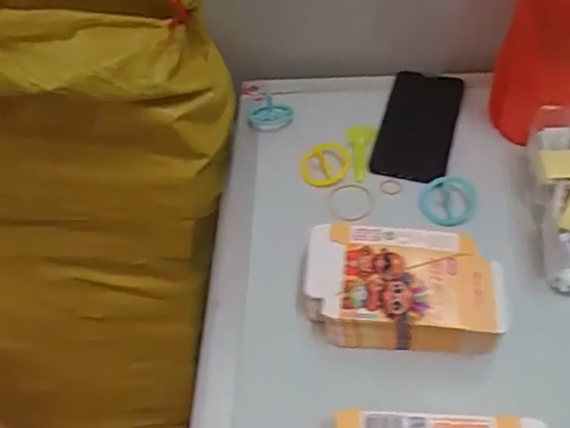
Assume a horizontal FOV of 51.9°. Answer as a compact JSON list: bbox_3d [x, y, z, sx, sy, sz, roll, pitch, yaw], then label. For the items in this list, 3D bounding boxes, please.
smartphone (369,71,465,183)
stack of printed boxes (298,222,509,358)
[{"bbox_3d":[0.140,-0.095,0.612,0.074,0.009,0.156,11,53,14],"label":"smartphone"},{"bbox_3d":[0.091,0.059,0.463,0.143,0.052,0.083,3,51,8],"label":"stack of printed boxes"}]

